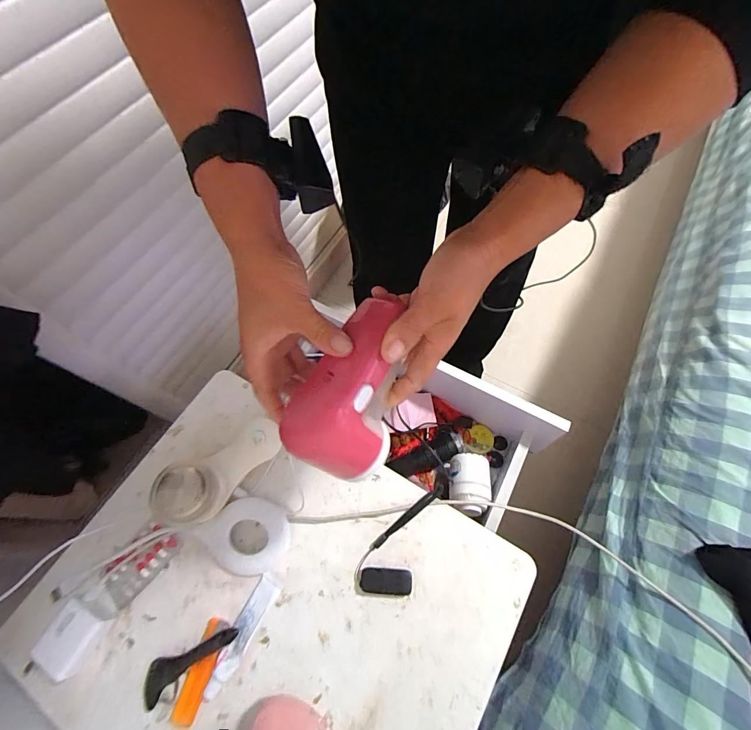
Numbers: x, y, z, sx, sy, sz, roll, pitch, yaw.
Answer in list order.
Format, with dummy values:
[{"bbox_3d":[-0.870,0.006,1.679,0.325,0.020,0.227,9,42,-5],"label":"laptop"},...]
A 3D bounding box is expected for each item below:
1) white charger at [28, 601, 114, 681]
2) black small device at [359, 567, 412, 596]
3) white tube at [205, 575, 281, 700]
[{"bbox_3d":[-0.314,0.282,0.374,0.049,0.022,0.060,19,68,12],"label":"white charger"},{"bbox_3d":[0.011,0.234,0.394,0.055,0.005,0.024,2,65,5],"label":"black small device"},{"bbox_3d":[-0.137,0.278,0.376,0.025,0.015,0.109,22,68,13],"label":"white tube"}]

